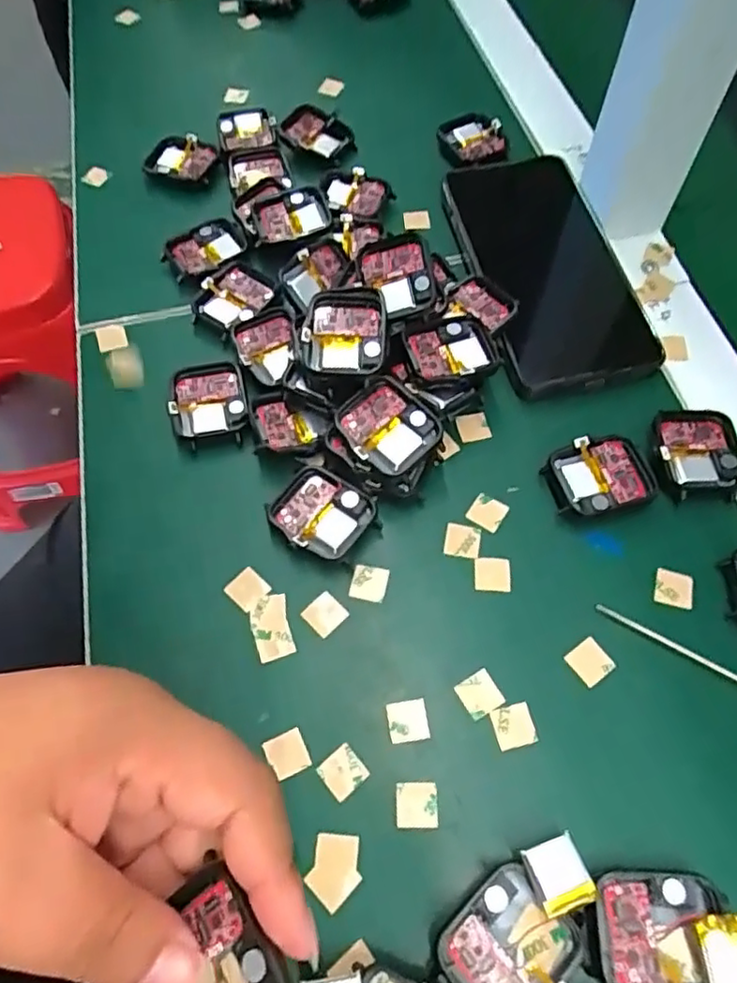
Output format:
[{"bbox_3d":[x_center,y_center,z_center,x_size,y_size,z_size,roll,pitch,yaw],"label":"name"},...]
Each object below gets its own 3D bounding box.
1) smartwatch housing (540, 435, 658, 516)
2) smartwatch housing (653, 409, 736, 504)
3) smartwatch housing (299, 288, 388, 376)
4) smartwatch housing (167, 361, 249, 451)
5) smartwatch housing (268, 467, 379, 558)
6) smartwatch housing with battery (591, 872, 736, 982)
[{"bbox_3d":[0.108,-0.006,0.297,0.046,0.011,0.035,-13,62,-6],"label":"smartwatch housing"},{"bbox_3d":[0.154,-0.018,0.301,0.038,0.009,0.046,4,62,3],"label":"smartwatch housing"},{"bbox_3d":[-0.011,-0.074,0.295,0.039,0.010,0.044,1,62,1],"label":"smartwatch housing"},{"bbox_3d":[-0.080,-0.043,0.321,0.036,0.012,0.043,-13,62,-6],"label":"smartwatch housing"},{"bbox_3d":[-0.022,0.010,0.292,0.043,0.010,0.038,30,66,16],"label":"smartwatch housing"},{"bbox_3d":[0.101,0.148,0.211,0.049,0.016,0.037,-1,62,0],"label":"smartwatch housing with battery"}]

